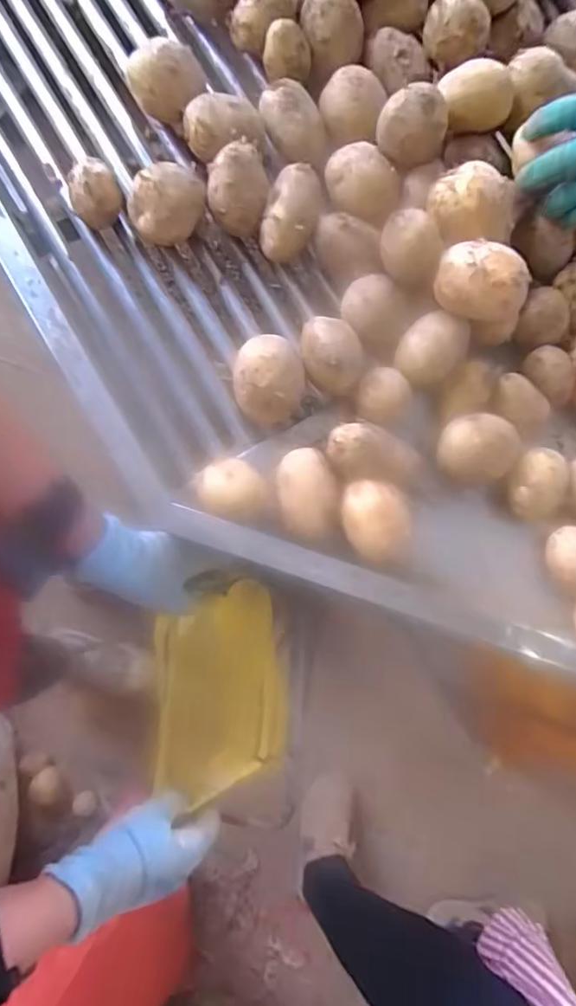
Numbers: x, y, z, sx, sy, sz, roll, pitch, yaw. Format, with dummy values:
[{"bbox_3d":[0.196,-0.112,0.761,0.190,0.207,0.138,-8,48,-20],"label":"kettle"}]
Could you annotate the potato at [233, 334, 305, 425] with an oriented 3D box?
[{"bbox_3d":[-0.017,-0.113,0.499,0.073,0.058,0.078,16,78,1],"label":"potato"}]

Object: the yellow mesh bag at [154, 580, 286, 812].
[{"bbox_3d":[-0.064,0.180,0.521,0.117,0.038,0.188,-3,74,-2],"label":"yellow mesh bag"}]

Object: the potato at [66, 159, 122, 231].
[{"bbox_3d":[-0.183,-0.291,0.512,0.045,0.049,0.044,0,78,-2],"label":"potato"}]

